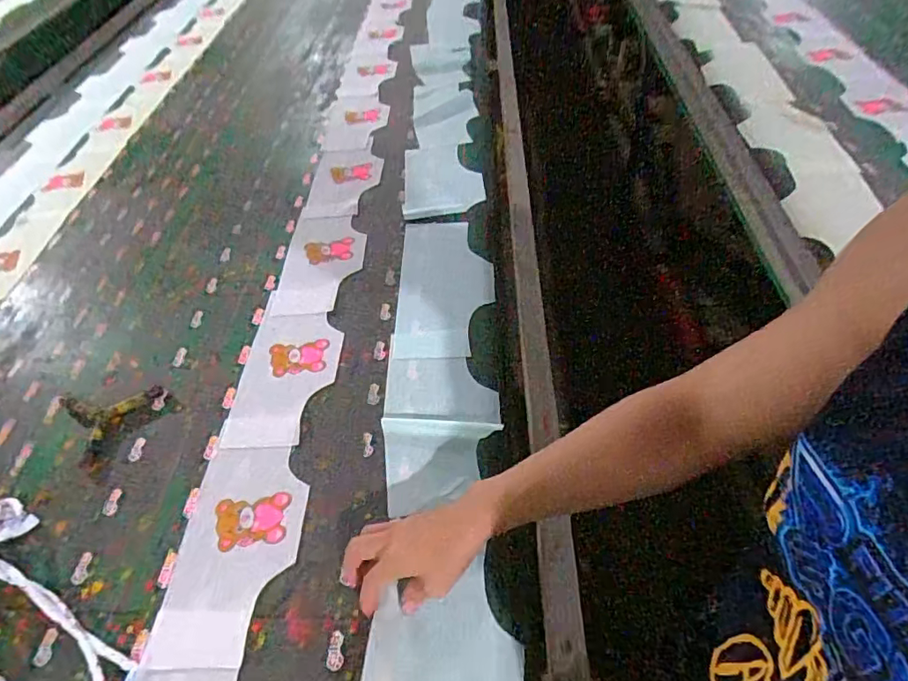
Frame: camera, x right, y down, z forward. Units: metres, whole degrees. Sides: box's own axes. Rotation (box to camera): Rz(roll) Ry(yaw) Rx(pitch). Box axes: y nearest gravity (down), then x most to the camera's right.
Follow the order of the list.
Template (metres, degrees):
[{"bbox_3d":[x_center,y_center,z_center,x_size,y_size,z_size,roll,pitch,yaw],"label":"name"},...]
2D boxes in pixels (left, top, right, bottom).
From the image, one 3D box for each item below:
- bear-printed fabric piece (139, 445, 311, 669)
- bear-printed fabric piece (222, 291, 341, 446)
[{"bbox_3d":[-0.246,0.230,0.588,0.135,0.008,0.238,-2,51,4],"label":"bear-printed fabric piece"},{"bbox_3d":[-0.238,0.048,0.740,0.131,0.008,0.230,2,53,3],"label":"bear-printed fabric piece"}]

